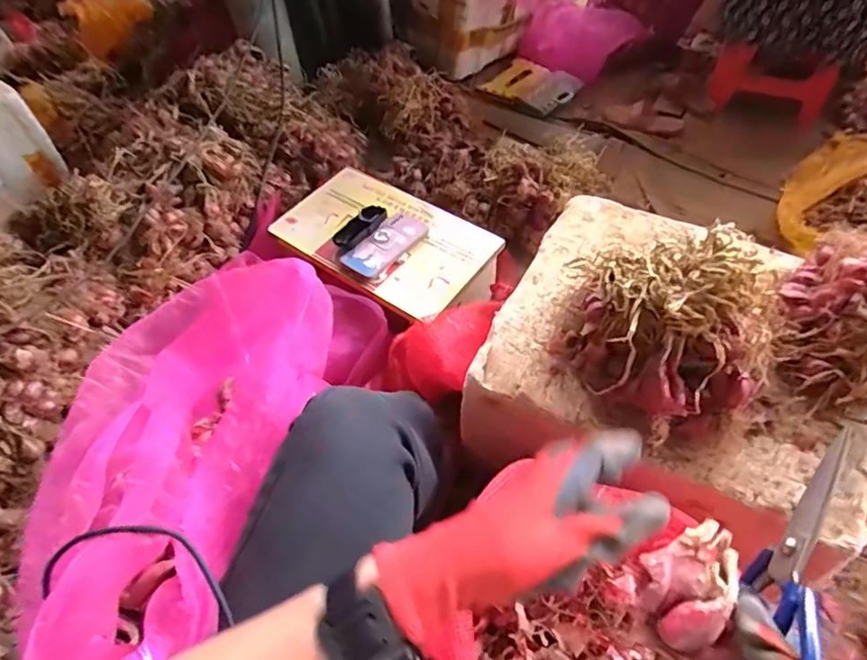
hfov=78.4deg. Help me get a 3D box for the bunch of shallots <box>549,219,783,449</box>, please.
[{"bbox_3d":[0.265,-0.007,0.584,0.198,0.170,0.202,-32,58,-19],"label":"bunch of shallots"}]

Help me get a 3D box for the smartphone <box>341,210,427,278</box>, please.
[{"bbox_3d":[-0.083,-0.156,0.951,0.075,0.014,0.163,39,66,16],"label":"smartphone"}]

